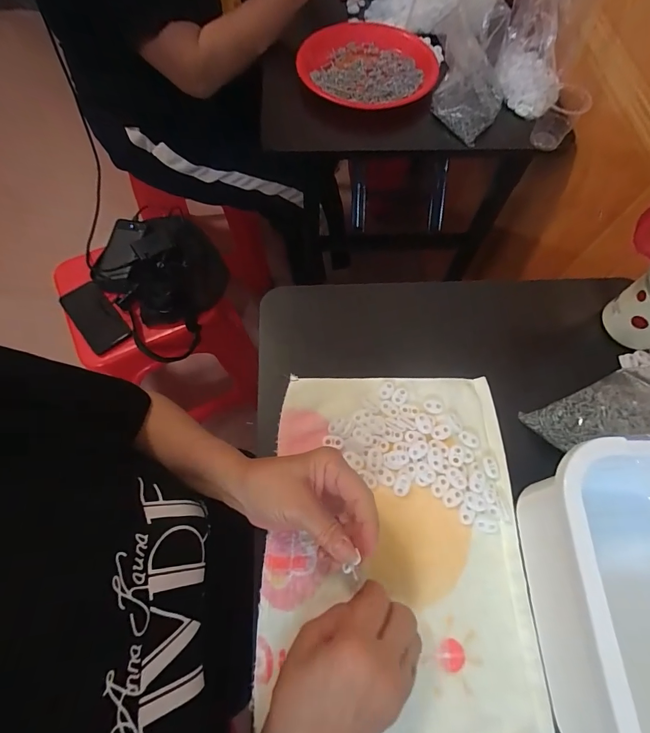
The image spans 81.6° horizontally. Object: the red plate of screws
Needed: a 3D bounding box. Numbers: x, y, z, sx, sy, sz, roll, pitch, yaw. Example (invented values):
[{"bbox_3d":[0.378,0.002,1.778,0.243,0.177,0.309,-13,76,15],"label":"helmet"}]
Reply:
[{"bbox_3d":[0.075,-0.540,0.658,0.228,0.028,0.239,3,66,0],"label":"red plate of screws"}]

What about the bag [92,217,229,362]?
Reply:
[{"bbox_3d":[-0.344,-0.197,0.782,0.228,0.087,0.333,-34,71,-15],"label":"bag"}]

